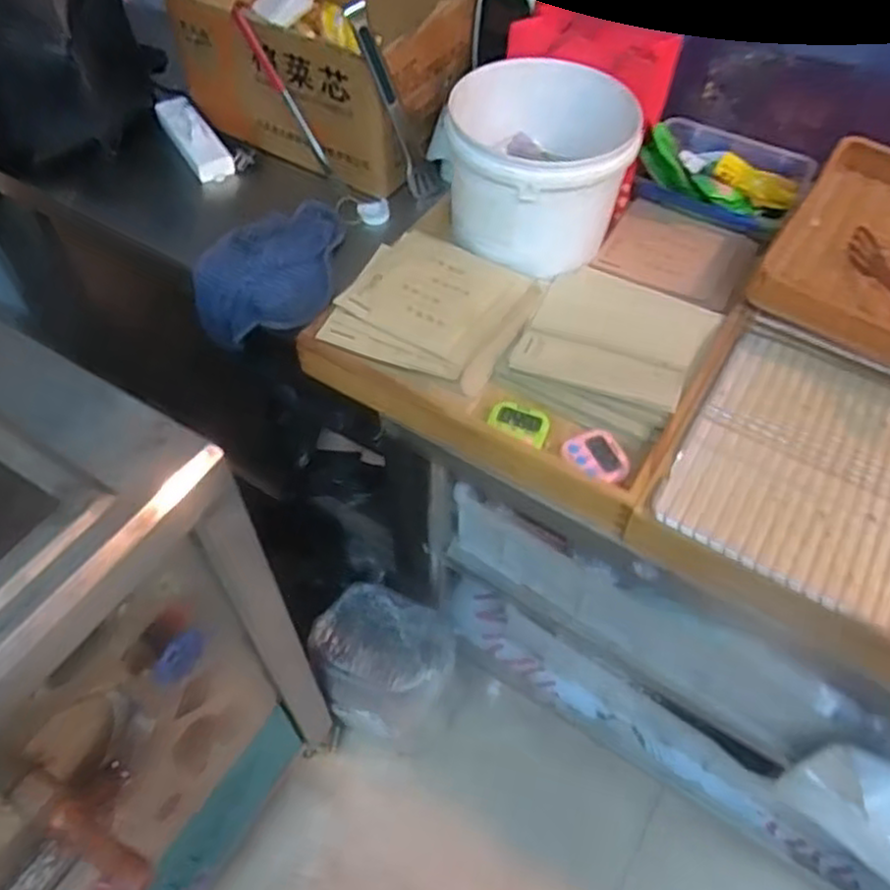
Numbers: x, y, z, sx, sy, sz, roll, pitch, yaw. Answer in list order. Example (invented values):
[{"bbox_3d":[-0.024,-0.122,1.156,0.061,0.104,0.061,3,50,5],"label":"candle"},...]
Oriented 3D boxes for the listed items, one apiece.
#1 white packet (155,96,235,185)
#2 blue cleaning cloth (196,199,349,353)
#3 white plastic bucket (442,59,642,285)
[{"bbox_3d":[-0.383,-0.462,1.115,0.062,0.049,0.193,-28,56,-18],"label":"white packet"},{"bbox_3d":[-0.218,-0.231,1.000,0.185,0.089,0.206,14,54,13],"label":"blue cleaning cloth"},{"bbox_3d":[0.114,-0.334,0.884,0.206,0.158,0.211,-1,52,2],"label":"white plastic bucket"}]

